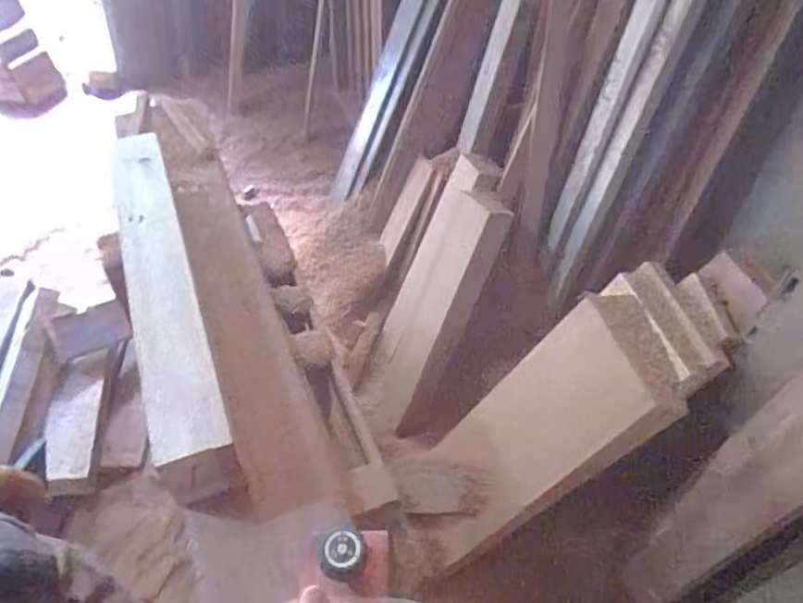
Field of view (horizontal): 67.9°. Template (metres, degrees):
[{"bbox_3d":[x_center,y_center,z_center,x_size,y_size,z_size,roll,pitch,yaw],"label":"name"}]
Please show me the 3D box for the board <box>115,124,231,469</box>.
[{"bbox_3d":[-0.290,-0.042,0.709,0.073,0.023,0.519,-18,52,-13],"label":"board"}]

